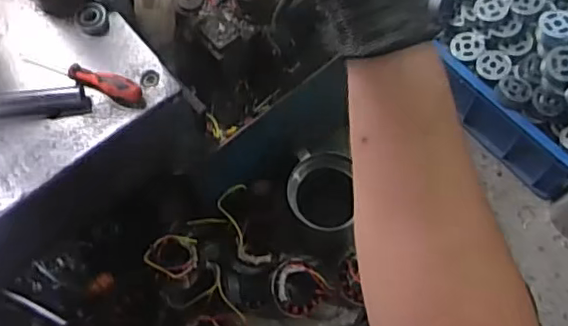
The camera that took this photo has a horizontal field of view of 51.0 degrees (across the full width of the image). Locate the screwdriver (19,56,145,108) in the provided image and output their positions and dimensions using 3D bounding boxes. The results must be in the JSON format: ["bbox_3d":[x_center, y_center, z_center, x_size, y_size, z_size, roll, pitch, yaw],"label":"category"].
[{"bbox_3d":[-0.214,-0.094,0.631,0.148,0.024,0.025,24,71,12],"label":"screwdriver"}]

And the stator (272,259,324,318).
[{"bbox_3d":[0.020,0.197,0.940,0.038,0.090,0.085,-3,80,49],"label":"stator"}]

